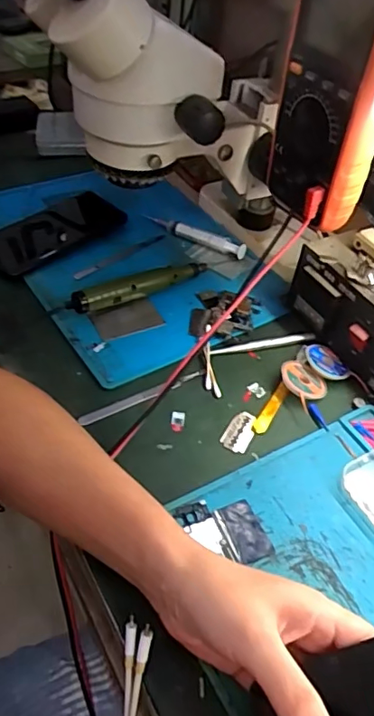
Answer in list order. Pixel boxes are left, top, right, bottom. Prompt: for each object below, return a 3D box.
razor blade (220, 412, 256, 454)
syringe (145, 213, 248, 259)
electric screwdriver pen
[{"bbox_3d":[0.045,0.063,0.462,0.024,0.004,0.041,29,51,9],"label":"razor blade"},{"bbox_3d":[0.008,-0.148,0.640,0.135,0.013,0.015,27,49,18],"label":"syringe"},{"bbox_3d":[-0.049,-0.078,0.554,0.159,0.026,0.025,-26,54,-28],"label":"electric screwdriver pen"}]

